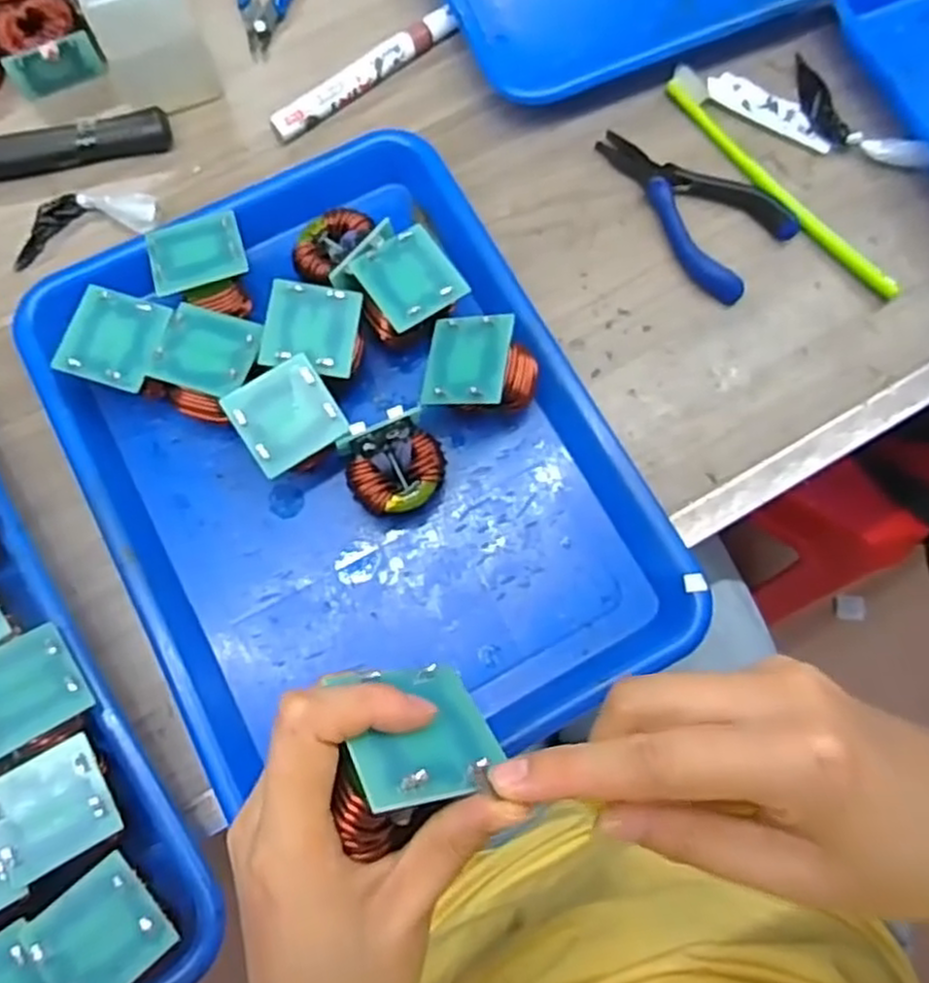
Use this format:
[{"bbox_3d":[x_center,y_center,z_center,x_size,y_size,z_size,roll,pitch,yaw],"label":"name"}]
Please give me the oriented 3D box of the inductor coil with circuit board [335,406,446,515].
[{"bbox_3d":[-0.035,-0.011,0.376,0.047,0.043,0.045,-26,78,-7],"label":"inductor coil with circuit board"}]

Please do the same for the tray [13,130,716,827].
[{"bbox_3d":[-0.058,-0.016,0.377,0.244,0.053,0.315,-27,78,-7],"label":"tray"}]

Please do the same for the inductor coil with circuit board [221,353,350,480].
[{"bbox_3d":[-0.087,-0.033,0.376,0.046,0.045,0.044,-31,79,-8],"label":"inductor coil with circuit board"}]

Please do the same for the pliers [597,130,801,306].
[{"bbox_3d":[0.130,-0.172,0.434,0.066,0.014,0.122,-44,81,-11],"label":"pliers"}]

